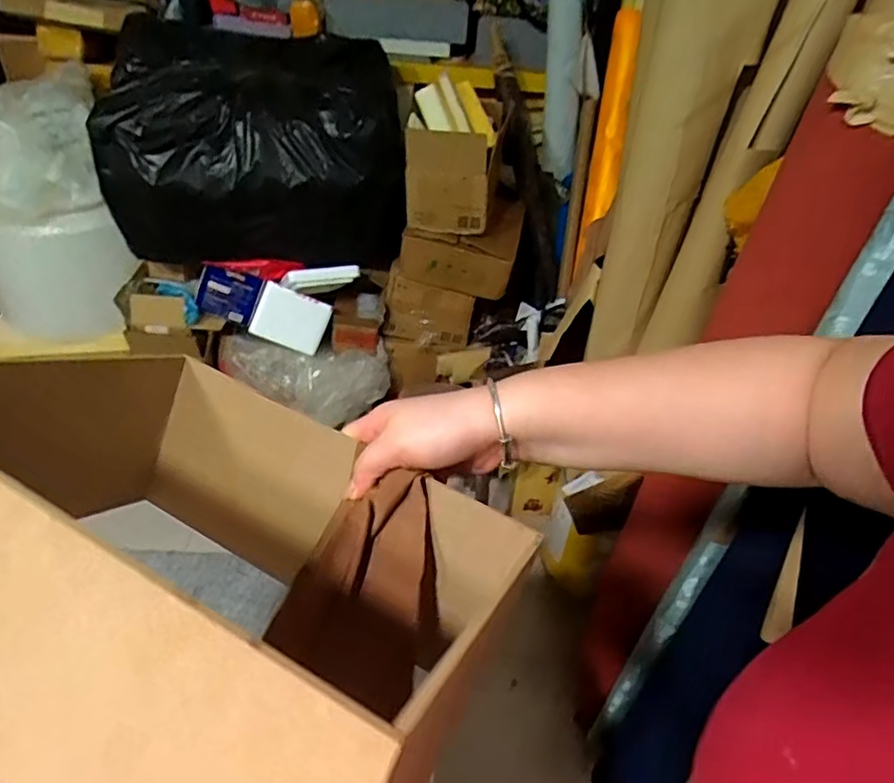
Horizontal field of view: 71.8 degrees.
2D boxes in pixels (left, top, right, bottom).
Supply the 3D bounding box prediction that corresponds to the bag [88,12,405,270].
[{"bbox_3d":[-0.422,-0.532,1.388,0.627,0.482,0.260,1,40,-5],"label":"bag"}]

